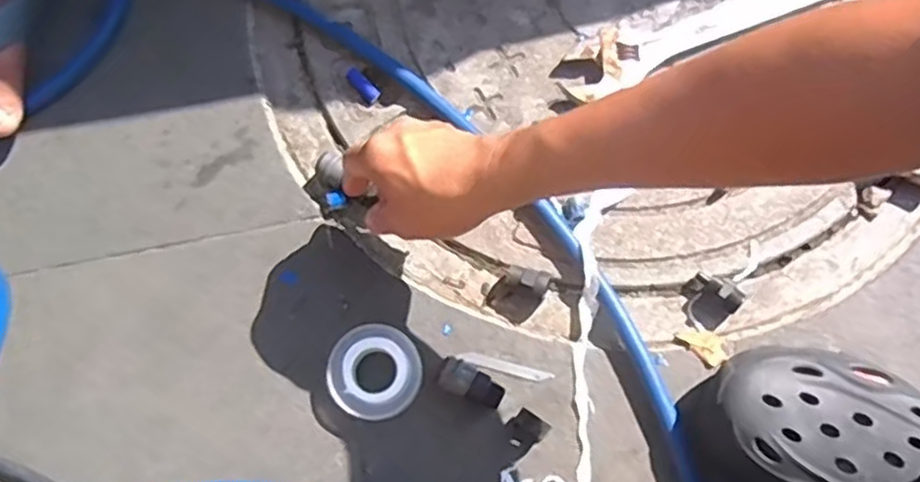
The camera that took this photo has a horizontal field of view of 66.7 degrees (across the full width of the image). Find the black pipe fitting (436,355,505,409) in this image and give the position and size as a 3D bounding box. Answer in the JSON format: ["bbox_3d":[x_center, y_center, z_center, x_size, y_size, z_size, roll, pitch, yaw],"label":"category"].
[{"bbox_3d":[0.009,0.107,0.533,0.051,0.024,0.024,21,74,8],"label":"black pipe fitting"}]

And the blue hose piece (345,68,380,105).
[{"bbox_3d":[-0.086,-0.138,0.620,0.016,0.010,0.036,-43,90,-11],"label":"blue hose piece"}]

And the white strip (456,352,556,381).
[{"bbox_3d":[0.036,0.099,0.552,0.074,0.004,0.010,14,73,6],"label":"white strip"}]

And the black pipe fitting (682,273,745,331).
[{"bbox_3d":[0.198,0.048,0.558,0.039,0.024,0.040,42,78,13],"label":"black pipe fitting"}]

